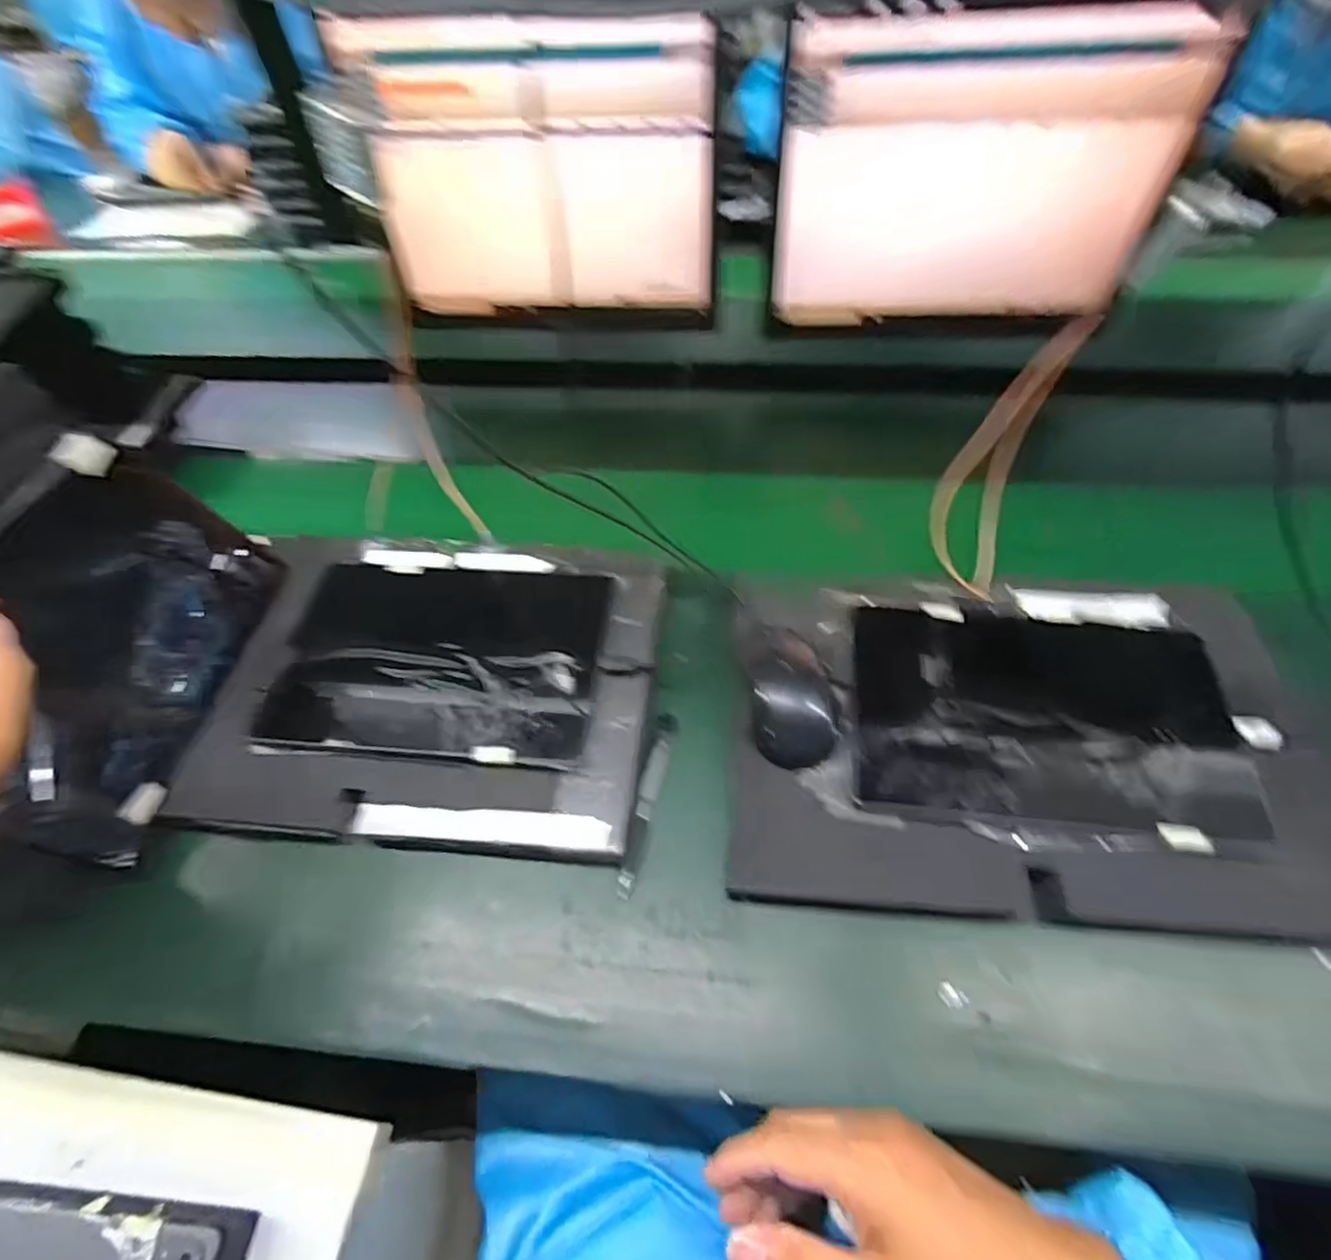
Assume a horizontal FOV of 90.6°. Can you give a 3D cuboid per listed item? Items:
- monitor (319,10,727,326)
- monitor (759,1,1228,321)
[{"bbox_3d":[-0.121,-0.441,0.666,0.338,0.263,0.046,2,54,5],"label":"monitor"},{"bbox_3d":[0.281,-0.403,0.605,0.345,0.243,0.037,4,54,6],"label":"monitor"}]

